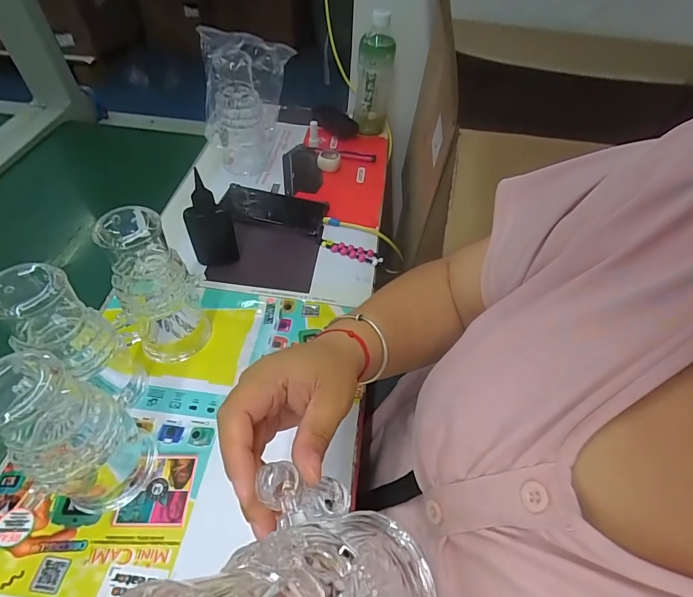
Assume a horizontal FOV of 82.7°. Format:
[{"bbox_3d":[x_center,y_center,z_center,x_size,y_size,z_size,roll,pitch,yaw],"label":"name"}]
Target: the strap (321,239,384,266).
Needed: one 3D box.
[{"bbox_3d":[0.008,-0.069,0.573,0.091,0.008,0.023,18,51,10],"label":"strap"}]

